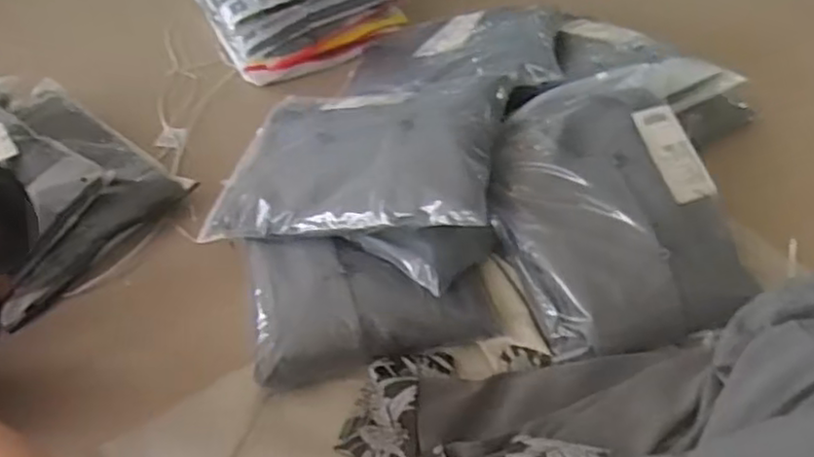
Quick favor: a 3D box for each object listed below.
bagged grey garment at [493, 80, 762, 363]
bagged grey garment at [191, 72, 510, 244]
[{"bbox_3d":[0.236,-0.031,0.821,0.264,0.099,0.344,-14,48,-10],"label":"bagged grey garment"},{"bbox_3d":[-0.062,-0.103,0.886,0.354,0.046,0.267,-4,47,23],"label":"bagged grey garment"}]

